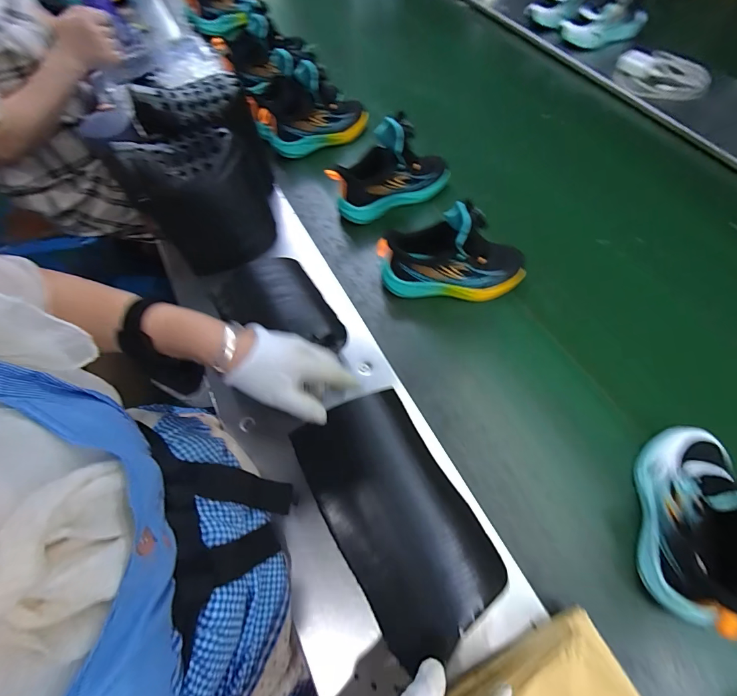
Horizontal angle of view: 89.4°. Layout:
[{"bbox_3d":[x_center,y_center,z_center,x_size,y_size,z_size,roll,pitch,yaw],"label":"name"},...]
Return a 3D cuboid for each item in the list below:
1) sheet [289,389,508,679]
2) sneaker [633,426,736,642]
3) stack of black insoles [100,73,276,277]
[{"bbox_3d":[0.025,0.158,0.372,0.128,0.034,0.226,-29,64,-13],"label":"sheet"},{"bbox_3d":[0.347,0.171,0.382,0.070,0.151,0.195,16,63,10],"label":"sneaker"},{"bbox_3d":[-0.247,-0.251,0.568,0.194,0.204,0.169,-19,62,-8],"label":"stack of black insoles"}]

